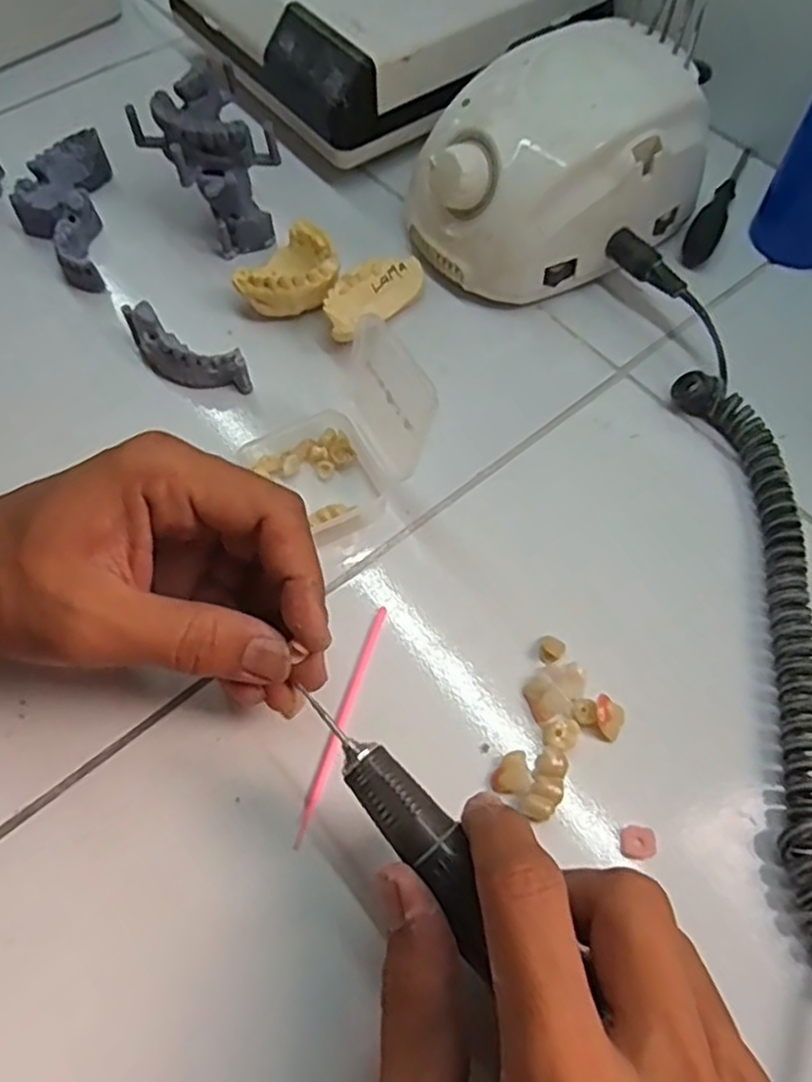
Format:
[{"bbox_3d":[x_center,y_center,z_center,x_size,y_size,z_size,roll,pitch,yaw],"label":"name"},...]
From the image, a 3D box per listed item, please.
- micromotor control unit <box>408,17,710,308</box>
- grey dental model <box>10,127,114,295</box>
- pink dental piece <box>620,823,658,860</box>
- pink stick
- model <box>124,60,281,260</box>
[{"bbox_3d":[0.076,-0.194,0.381,0.142,0.085,0.096,-29,65,-13],"label":"micromotor control unit"},{"bbox_3d":[-0.196,-0.185,0.414,0.046,0.033,0.107,-8,62,-3],"label":"grey dental model"},{"bbox_3d":[0.083,0.108,0.258,0.012,0.005,0.011,-1,62,1],"label":"pink dental piece"},{"bbox_3d":[-0.025,0.068,0.280,0.005,0.004,0.097,16,64,10],"label":"pink stick"},{"bbox_3d":[-0.109,-0.209,0.399,0.065,0.066,0.077,-19,63,-9],"label":"model"}]

